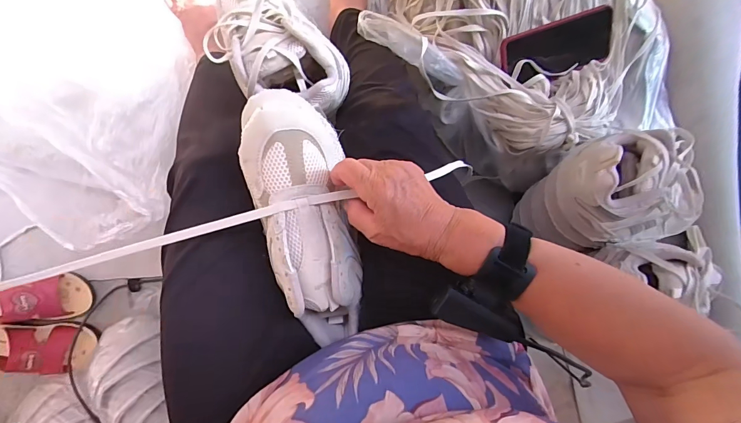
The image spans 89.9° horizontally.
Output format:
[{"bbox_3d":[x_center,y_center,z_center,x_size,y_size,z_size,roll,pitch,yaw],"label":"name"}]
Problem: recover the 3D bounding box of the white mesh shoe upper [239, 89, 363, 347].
[{"bbox_3d":[-0.058,0.012,0.362,0.087,0.066,0.253,-14,99,-6],"label":"white mesh shoe upper"}]

